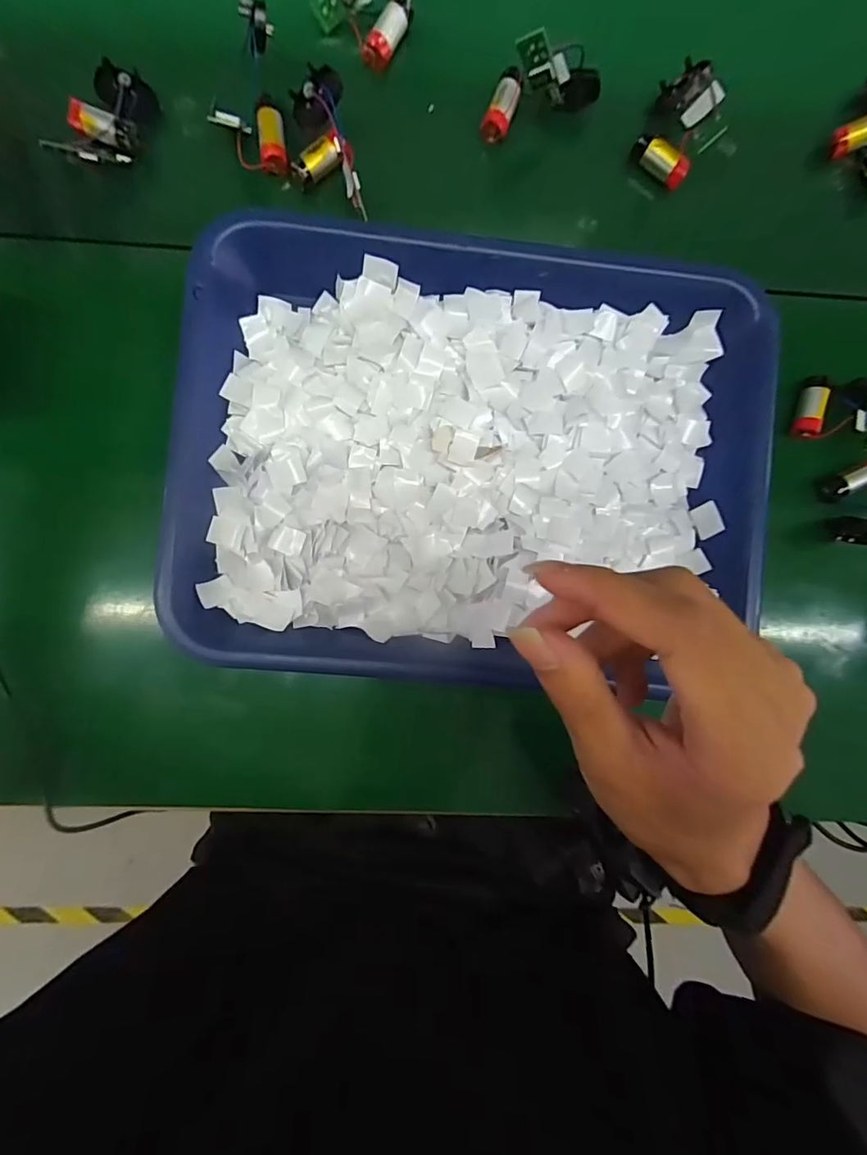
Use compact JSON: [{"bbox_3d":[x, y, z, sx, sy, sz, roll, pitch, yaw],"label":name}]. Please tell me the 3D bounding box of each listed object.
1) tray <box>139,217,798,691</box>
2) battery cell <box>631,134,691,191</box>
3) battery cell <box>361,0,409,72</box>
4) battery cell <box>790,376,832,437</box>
[{"bbox_3d":[0.025,-0.064,0.287,0.335,0.032,0.253,8,89,-3],"label":"tray"},{"bbox_3d":[0.142,-0.262,0.307,0.037,0.013,0.010,33,90,-4],"label":"battery cell"},{"bbox_3d":[-0.029,-0.328,0.296,0.015,0.011,0.034,38,104,-2],"label":"battery cell"},{"bbox_3d":[0.241,-0.110,0.310,0.012,0.014,0.040,13,91,-4],"label":"battery cell"}]

